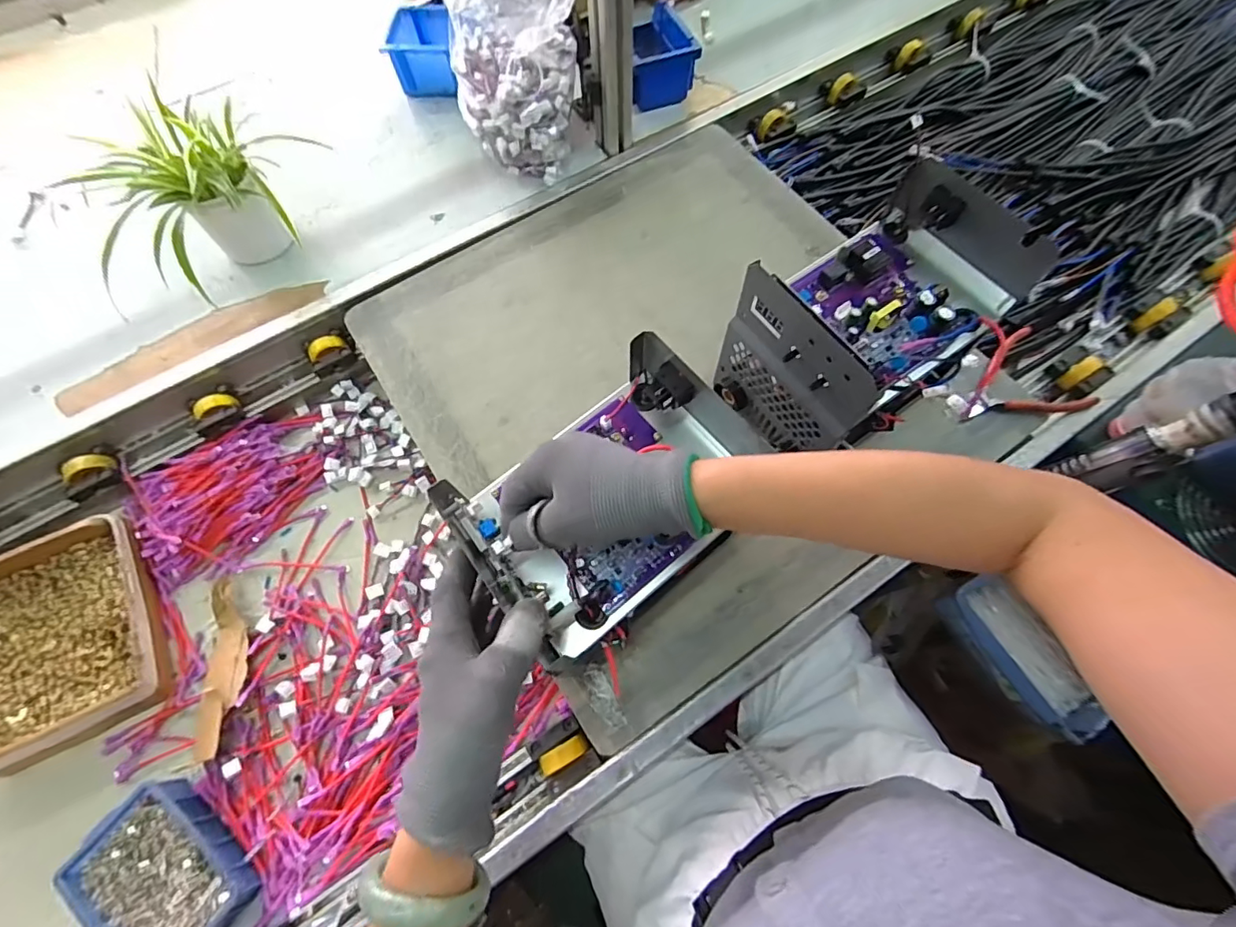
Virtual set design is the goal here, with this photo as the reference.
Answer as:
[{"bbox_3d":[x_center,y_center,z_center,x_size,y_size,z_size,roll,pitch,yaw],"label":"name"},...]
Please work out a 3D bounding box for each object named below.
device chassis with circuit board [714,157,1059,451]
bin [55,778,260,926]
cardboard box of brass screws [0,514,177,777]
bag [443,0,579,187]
[{"bbox_3d":[0.226,-0.128,0.497,0.213,0.163,0.151,-32,70,-12],"label":"device chassis with circuit board"},{"bbox_3d":[-0.414,0.382,0.489,0.149,0.057,0.106,37,73,15],"label":"bin"},{"bbox_3d":[-0.606,0.189,0.569,0.203,0.053,0.227,-22,69,-8],"label":"cardboard box of brass screws"},{"bbox_3d":[-0.137,-0.492,0.665,0.161,0.205,0.135,17,70,8],"label":"bag"}]

